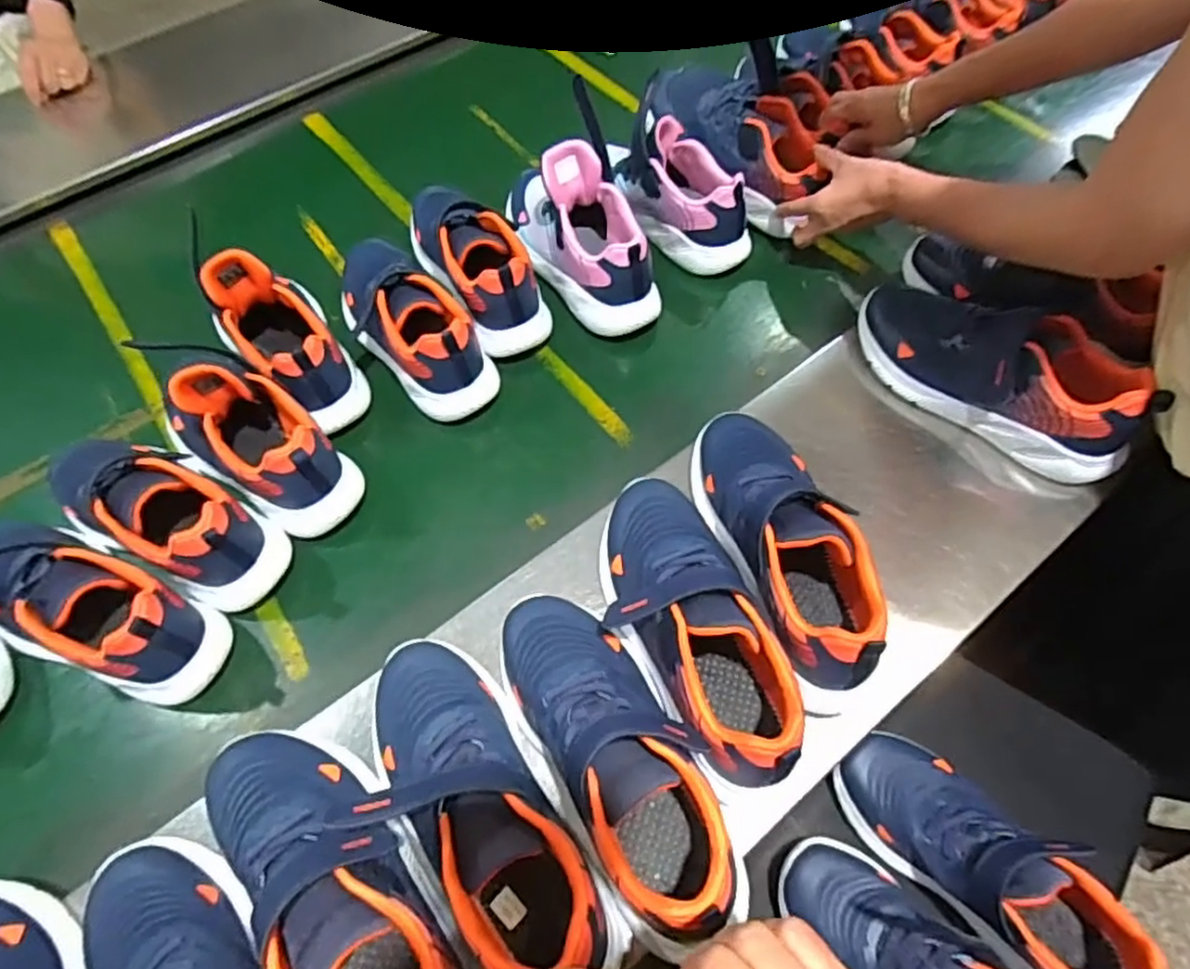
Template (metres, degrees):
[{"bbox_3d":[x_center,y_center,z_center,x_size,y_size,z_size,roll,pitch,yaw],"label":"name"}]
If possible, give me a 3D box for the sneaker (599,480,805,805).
[{"bbox_3d":[0.070,0.093,0.493,0.098,0.087,0.231,-27,67,-10],"label":"sneaker"}]

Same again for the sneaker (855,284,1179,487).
[{"bbox_3d":[0.351,-0.101,0.605,0.252,0.086,0.086,33,70,16],"label":"sneaker"}]

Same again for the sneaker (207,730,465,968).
[{"bbox_3d":[-0.161,0.236,0.418,0.078,0.094,0.233,-41,57,-15],"label":"sneaker"}]

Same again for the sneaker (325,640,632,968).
[{"bbox_3d":[-0.081,0.200,0.429,0.094,0.099,0.230,-31,67,-12],"label":"sneaker"}]

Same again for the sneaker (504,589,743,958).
[{"bbox_3d":[0.007,0.163,0.447,0.084,0.082,0.220,-30,67,-11],"label":"sneaker"}]

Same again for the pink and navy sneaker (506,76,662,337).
[{"bbox_3d":[-0.018,-0.274,0.721,0.106,0.100,0.209,-19,65,-6],"label":"pink and navy sneaker"}]

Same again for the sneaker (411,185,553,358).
[{"bbox_3d":[-0.138,-0.249,0.723,0.102,0.086,0.250,-29,67,-11],"label":"sneaker"}]

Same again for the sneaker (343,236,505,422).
[{"bbox_3d":[-0.193,-0.174,0.696,0.089,0.088,0.245,-36,68,-14],"label":"sneaker"}]

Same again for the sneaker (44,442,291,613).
[{"bbox_3d":[-0.381,0.016,0.594,0.228,0.094,0.098,23,68,13],"label":"sneaker"}]

